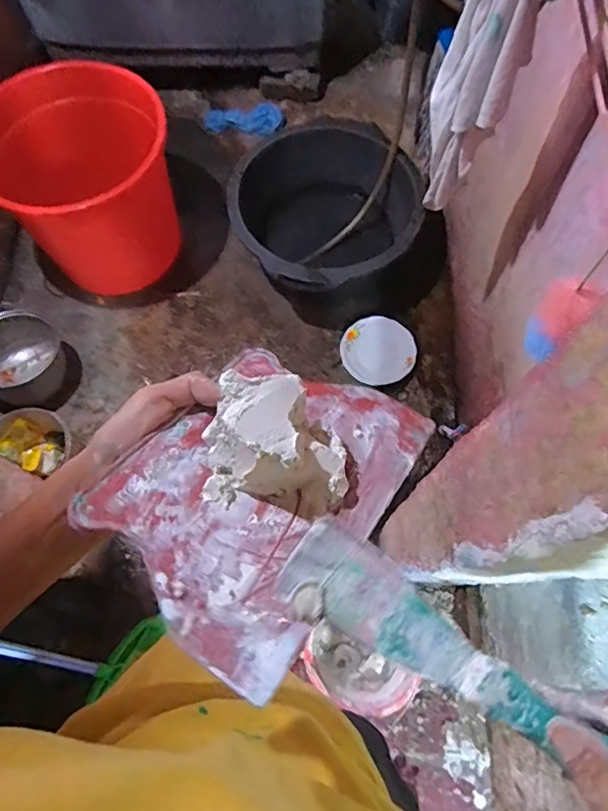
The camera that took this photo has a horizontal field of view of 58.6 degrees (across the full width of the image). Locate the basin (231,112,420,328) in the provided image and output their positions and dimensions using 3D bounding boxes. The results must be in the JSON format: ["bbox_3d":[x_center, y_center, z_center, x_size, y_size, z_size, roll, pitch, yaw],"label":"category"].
[{"bbox_3d":[0.071,-0.553,1.636,0.513,0.306,0.496,0,69,0],"label":"basin"}]

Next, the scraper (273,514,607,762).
[{"bbox_3d":[0.076,0.124,0.259,0.192,0.013,0.048,31,72,16],"label":"scraper"}]

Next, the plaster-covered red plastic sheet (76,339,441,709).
[{"bbox_3d":[-0.018,0.025,0.311,0.139,0.050,0.212,30,49,16],"label":"plaster-covered red plastic sheet"}]

